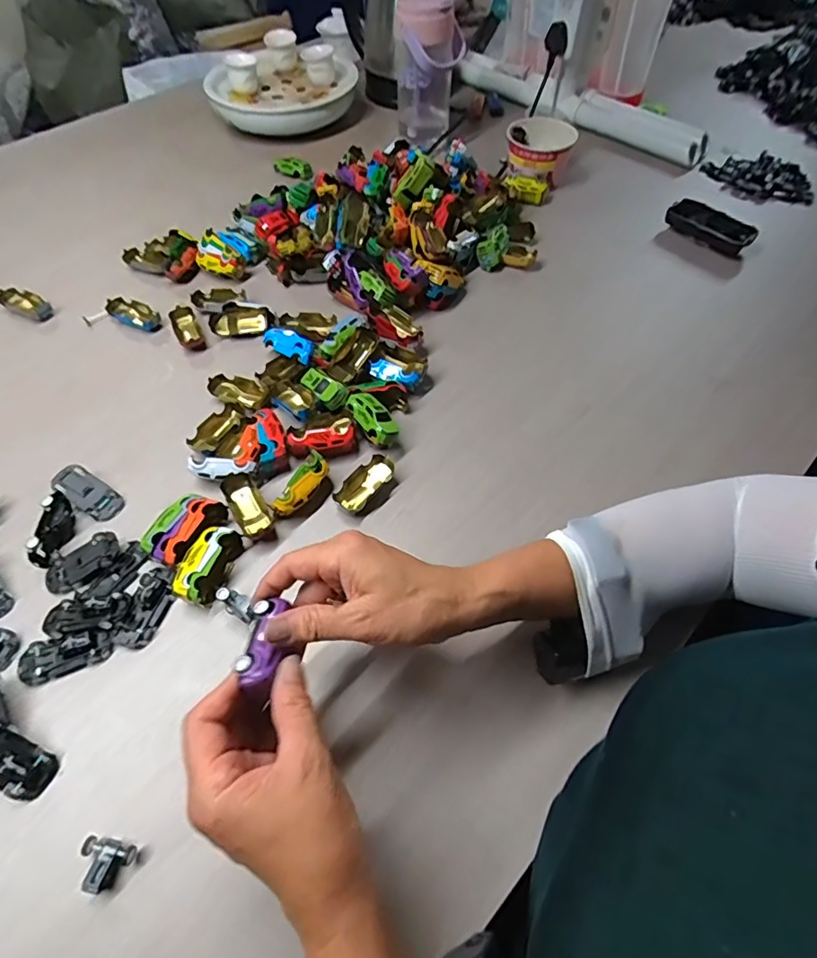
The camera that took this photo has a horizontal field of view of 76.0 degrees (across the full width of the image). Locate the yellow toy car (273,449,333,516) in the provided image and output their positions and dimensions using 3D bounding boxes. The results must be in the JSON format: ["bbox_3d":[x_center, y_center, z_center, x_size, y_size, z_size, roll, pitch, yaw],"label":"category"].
[{"bbox_3d":[-0.092,0.009,0.476,0.026,0.029,0.065,25,60,16],"label":"yellow toy car"}]

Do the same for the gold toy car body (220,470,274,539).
[{"bbox_3d":[-0.143,0.025,0.469,0.029,0.025,0.066,-30,61,-18],"label":"gold toy car body"}]

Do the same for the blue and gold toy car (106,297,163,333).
[{"bbox_3d":[-0.327,-0.198,0.624,0.063,0.016,0.028,22,59,15],"label":"blue and gold toy car"}]

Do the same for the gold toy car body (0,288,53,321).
[{"bbox_3d":[-0.463,-0.213,0.632,0.059,0.018,0.029,19,58,13],"label":"gold toy car body"}]

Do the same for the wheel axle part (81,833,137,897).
[{"bbox_3d":[-0.191,0.241,0.327,0.032,0.017,0.026,11,57,8],"label":"wheel axle part"}]

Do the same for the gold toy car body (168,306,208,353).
[{"bbox_3d":[-0.259,-0.176,0.610,0.027,0.018,0.058,-25,59,-15],"label":"gold toy car body"}]

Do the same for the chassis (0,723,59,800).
[{"bbox_3d":[-0.272,0.190,0.354,0.062,0.017,0.030,34,60,-6],"label":"chassis"}]

